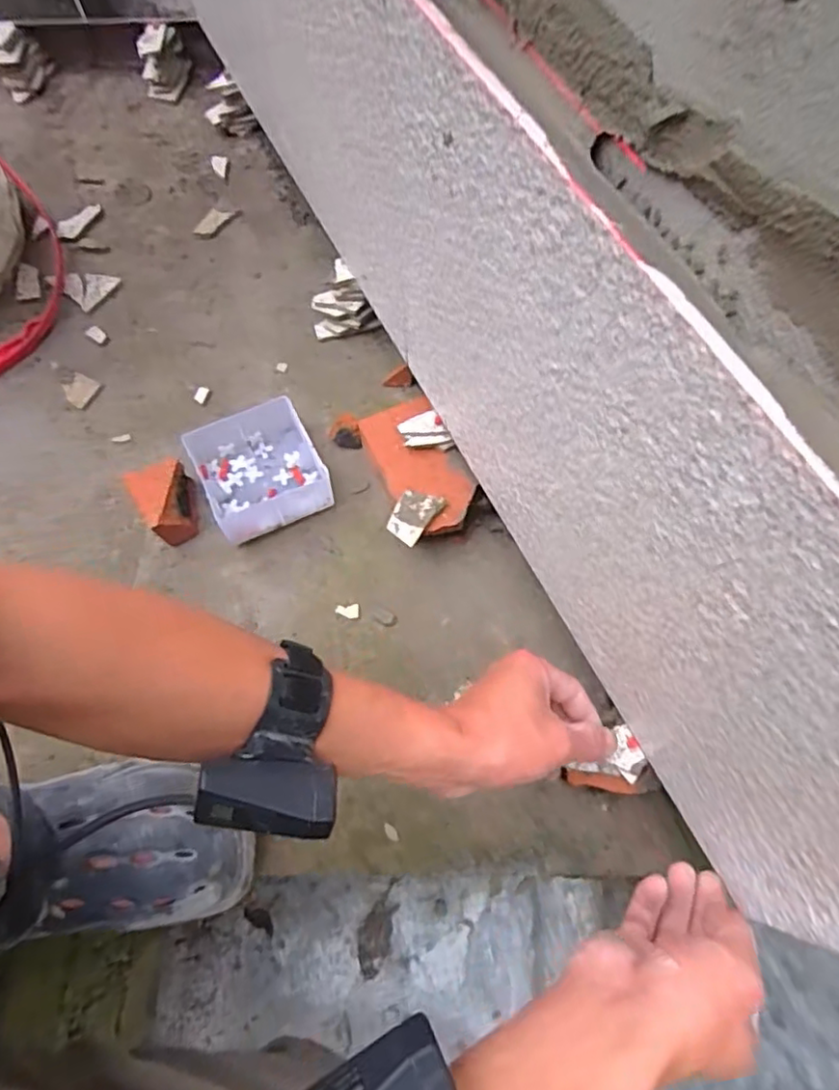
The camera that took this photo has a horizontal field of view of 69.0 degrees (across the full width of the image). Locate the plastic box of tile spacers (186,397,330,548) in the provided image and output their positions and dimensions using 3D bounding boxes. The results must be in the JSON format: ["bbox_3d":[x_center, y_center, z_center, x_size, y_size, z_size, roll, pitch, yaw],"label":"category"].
[{"bbox_3d":[-0.153,-0.070,0.590,0.110,0.050,0.114,-26,70,-8],"label":"plastic box of tile spacers"}]

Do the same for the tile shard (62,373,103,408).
[{"bbox_3d":[-0.362,-0.164,0.650,0.036,0.005,0.035,23,71,10],"label":"tile shard"}]

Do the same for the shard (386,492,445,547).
[{"bbox_3d":[-0.006,-0.027,0.540,0.033,0.006,0.050,33,73,13],"label":"shard"}]

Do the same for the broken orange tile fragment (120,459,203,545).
[{"bbox_3d":[-0.238,-0.039,0.579,0.053,0.055,0.067,-25,70,-8],"label":"broken orange tile fragment"}]

